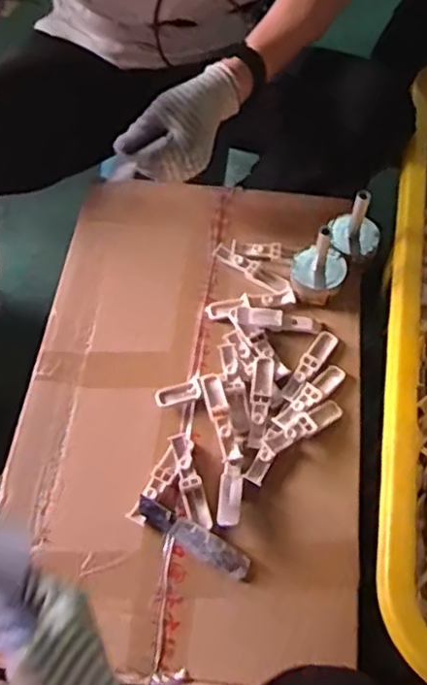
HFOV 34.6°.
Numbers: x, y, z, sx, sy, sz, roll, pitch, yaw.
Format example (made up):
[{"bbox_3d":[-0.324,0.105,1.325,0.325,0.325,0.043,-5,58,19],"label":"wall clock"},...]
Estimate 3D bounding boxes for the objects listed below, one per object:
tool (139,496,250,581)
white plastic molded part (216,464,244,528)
[{"bbox_3d":[-0.021,0.195,0.686,0.124,0.013,0.026,28,62,15],"label":"tool"},{"bbox_3d":[0.018,0.155,0.698,0.023,0.016,0.063,6,58,2],"label":"white plastic molded part"}]

